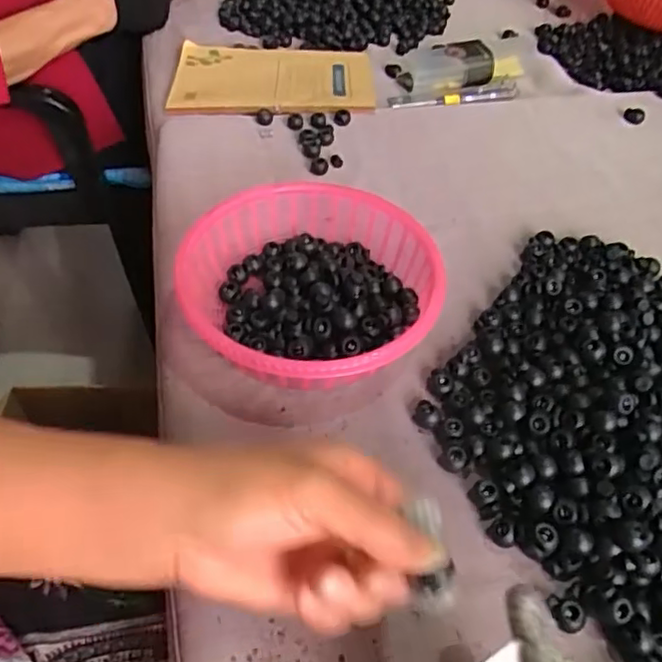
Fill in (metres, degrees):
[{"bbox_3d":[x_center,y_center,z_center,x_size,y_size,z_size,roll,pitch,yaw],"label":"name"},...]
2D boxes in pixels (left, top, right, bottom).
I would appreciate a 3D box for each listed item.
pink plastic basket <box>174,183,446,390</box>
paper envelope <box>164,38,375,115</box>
[{"bbox_3d":[-0.013,-0.025,0.428,0.170,0.053,0.169,1,52,-1],"label":"pink plastic basket"},{"bbox_3d":[-0.061,-0.266,0.672,0.208,0.016,0.155,3,44,-1],"label":"paper envelope"}]

